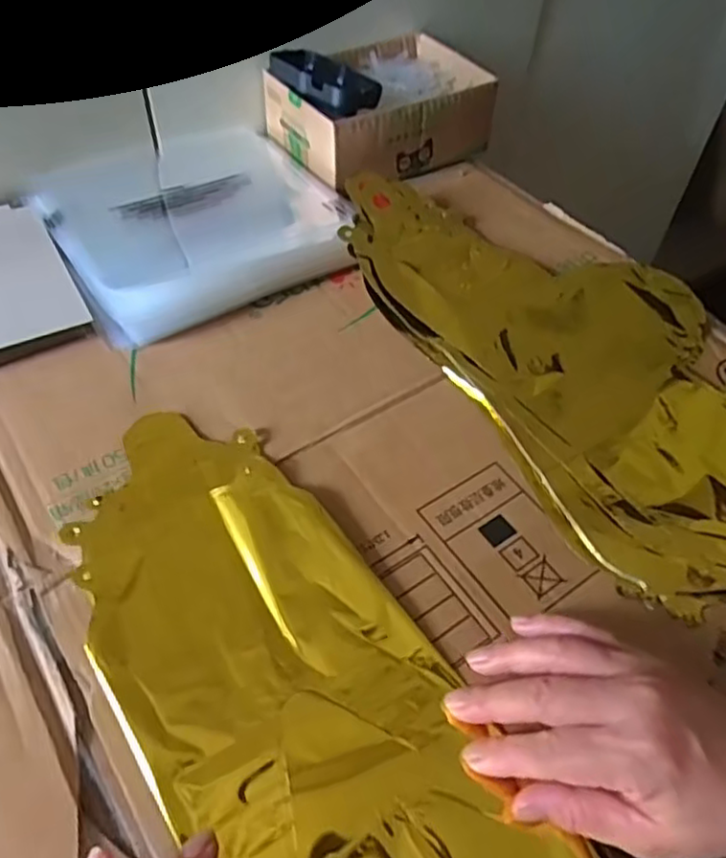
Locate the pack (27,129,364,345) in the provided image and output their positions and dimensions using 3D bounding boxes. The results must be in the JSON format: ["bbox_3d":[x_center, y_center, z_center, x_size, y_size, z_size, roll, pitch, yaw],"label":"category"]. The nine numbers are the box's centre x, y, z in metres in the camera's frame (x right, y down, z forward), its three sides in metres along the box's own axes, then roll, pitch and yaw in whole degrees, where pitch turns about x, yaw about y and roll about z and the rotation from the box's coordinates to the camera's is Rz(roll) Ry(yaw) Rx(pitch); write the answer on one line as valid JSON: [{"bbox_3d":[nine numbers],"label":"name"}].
[{"bbox_3d":[-0.138,-0.176,0.560,0.220,0.030,0.222,-23,55,-21],"label":"pack"}]

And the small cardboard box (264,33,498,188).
[{"bbox_3d":[0.023,-0.295,0.637,0.188,0.069,0.129,-26,56,-23],"label":"small cardboard box"}]

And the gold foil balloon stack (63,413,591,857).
[{"bbox_3d":[-0.034,0.143,0.344,0.139,0.042,0.389,-26,62,-23],"label":"gold foil balloon stack"}]

